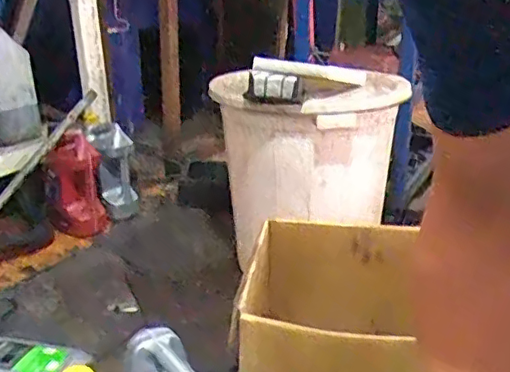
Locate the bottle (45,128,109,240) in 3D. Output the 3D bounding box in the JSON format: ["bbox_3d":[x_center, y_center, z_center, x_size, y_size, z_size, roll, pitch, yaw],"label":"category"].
[{"bbox_3d":[-0.501,0.017,1.686,0.152,0.293,0.113,-16,26,-36],"label":"bottle"}]

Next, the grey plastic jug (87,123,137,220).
[{"bbox_3d":[-0.407,-0.045,1.750,0.124,0.285,0.126,-10,1,-23],"label":"grey plastic jug"}]

